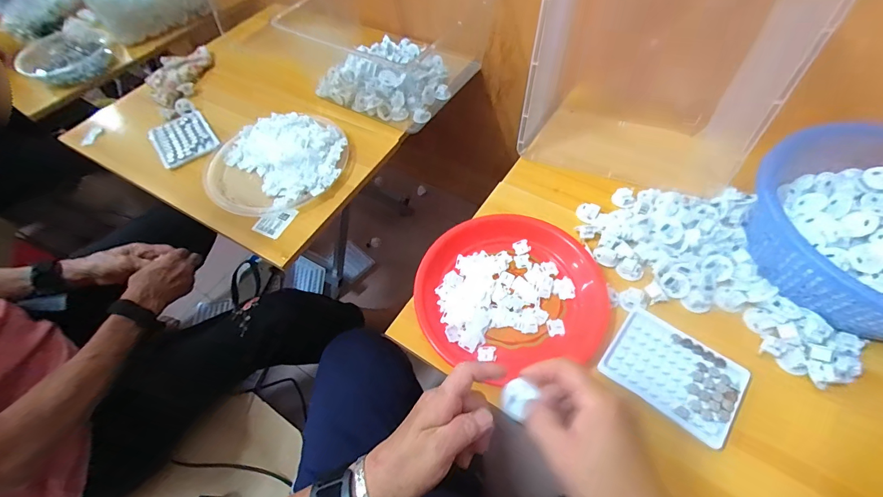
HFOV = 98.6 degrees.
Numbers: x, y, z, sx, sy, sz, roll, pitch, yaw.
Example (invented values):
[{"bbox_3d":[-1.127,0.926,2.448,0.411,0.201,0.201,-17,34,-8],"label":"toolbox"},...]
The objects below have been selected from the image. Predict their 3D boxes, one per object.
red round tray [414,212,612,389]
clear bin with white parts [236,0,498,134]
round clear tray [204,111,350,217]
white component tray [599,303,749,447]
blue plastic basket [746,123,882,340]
[{"bbox_3d":[0.086,0.045,0.488,0.230,0.022,0.218,-2,57,3],"label":"red round tray"},{"bbox_3d":[-0.121,-0.418,0.750,0.366,0.149,0.301,34,66,23],"label":"clear bin with white parts"},{"bbox_3d":[-0.280,-0.149,0.647,0.230,0.052,0.218,-2,57,3],"label":"round clear tray"},{"bbox_3d":[0.254,0.133,0.417,0.128,0.010,0.096,34,66,23],"label":"white component tray"},{"bbox_3d":[0.500,-0.012,0.437,0.255,0.097,0.262,-29,60,-13],"label":"blue plastic basket"}]

